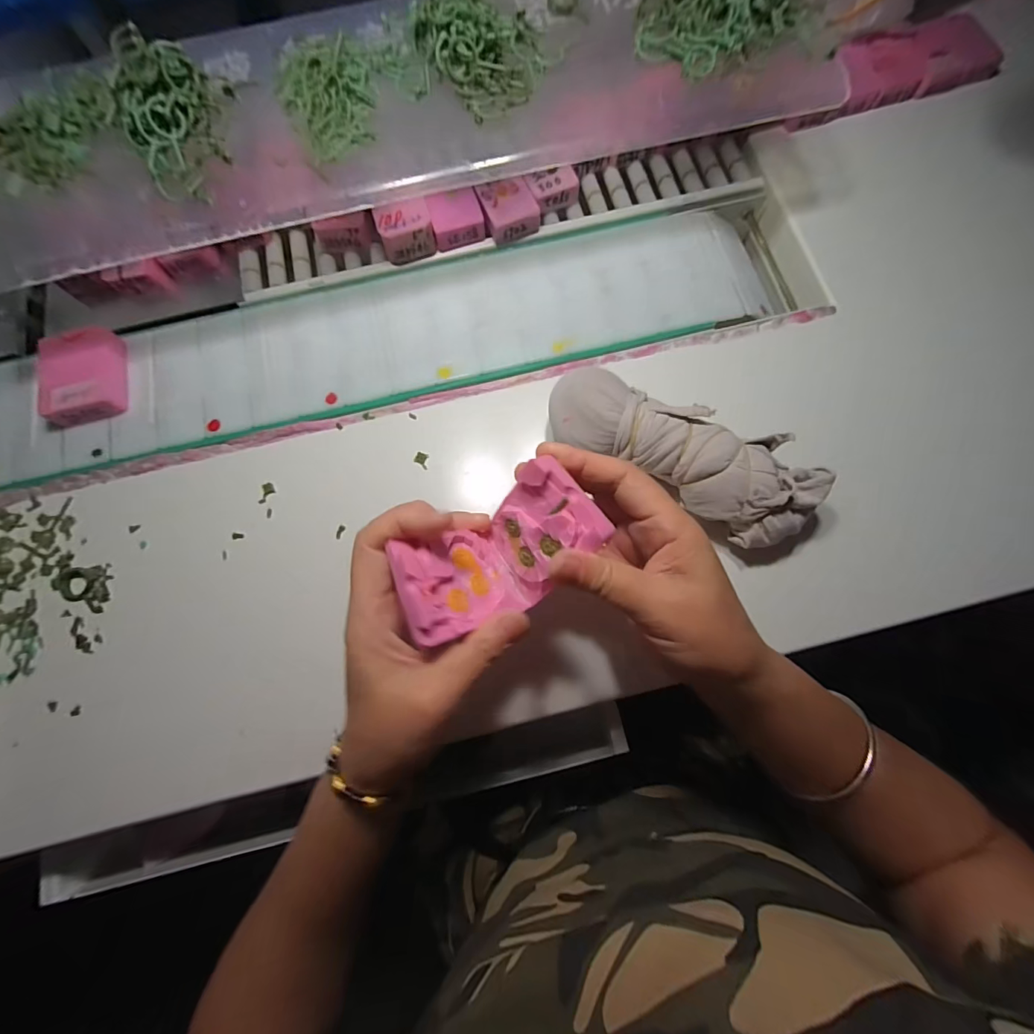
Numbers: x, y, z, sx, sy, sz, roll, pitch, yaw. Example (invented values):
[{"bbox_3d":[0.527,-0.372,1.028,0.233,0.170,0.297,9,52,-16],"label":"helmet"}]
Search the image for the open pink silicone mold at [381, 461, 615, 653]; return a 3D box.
[{"bbox_3d":[-0.009,0.021,0.225,0.098,0.054,0.055,-30,80,-6],"label":"open pink silicone mold"}]

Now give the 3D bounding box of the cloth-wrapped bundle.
[{"bbox_3d":[0.115,-0.045,0.316,0.189,0.057,0.065,30,79,8],"label":"cloth-wrapped bundle"}]

